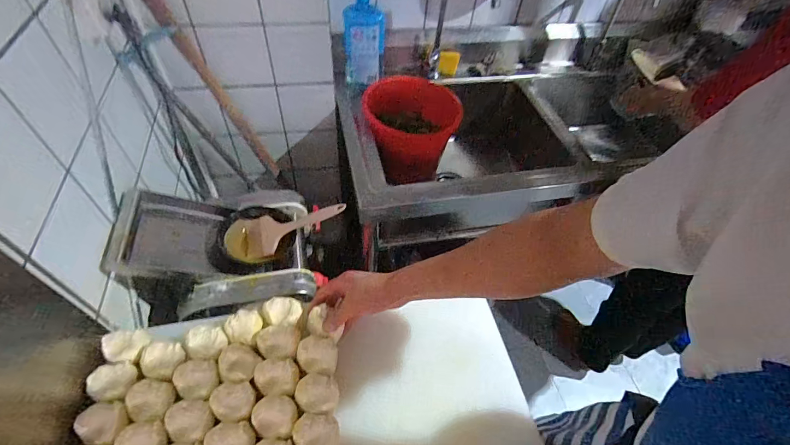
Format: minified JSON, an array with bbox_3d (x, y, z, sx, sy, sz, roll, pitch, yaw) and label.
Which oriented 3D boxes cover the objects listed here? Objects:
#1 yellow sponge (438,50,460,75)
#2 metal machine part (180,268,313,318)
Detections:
[{"bbox_3d":[0.167,-0.496,1.169,0.078,0.066,0.015,-6,29,-30],"label":"yellow sponge"},{"bbox_3d":[-0.258,0.121,0.665,0.224,0.029,0.055,-7,52,-10],"label":"metal machine part"}]

